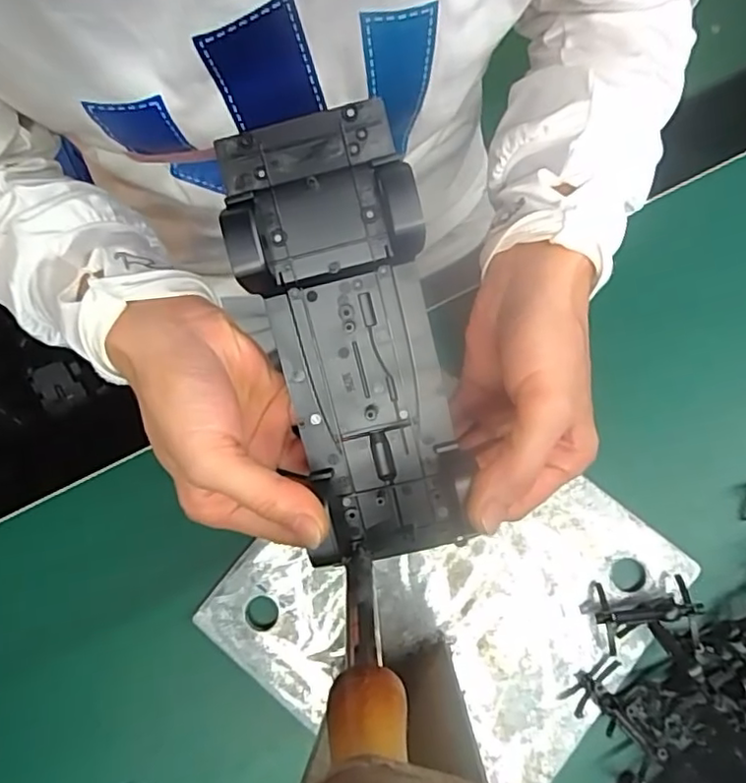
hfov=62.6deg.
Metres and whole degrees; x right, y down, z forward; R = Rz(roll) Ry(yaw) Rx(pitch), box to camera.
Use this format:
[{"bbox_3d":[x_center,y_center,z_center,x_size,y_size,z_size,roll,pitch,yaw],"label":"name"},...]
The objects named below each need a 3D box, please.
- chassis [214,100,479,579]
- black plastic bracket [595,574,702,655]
[{"bbox_3d":[-0.010,-0.018,0.262,0.074,0.027,0.189,-15,100,-4],"label":"chassis"},{"bbox_3d":[0.142,0.116,0.317,0.049,0.016,0.034,-13,71,12],"label":"black plastic bracket"}]

